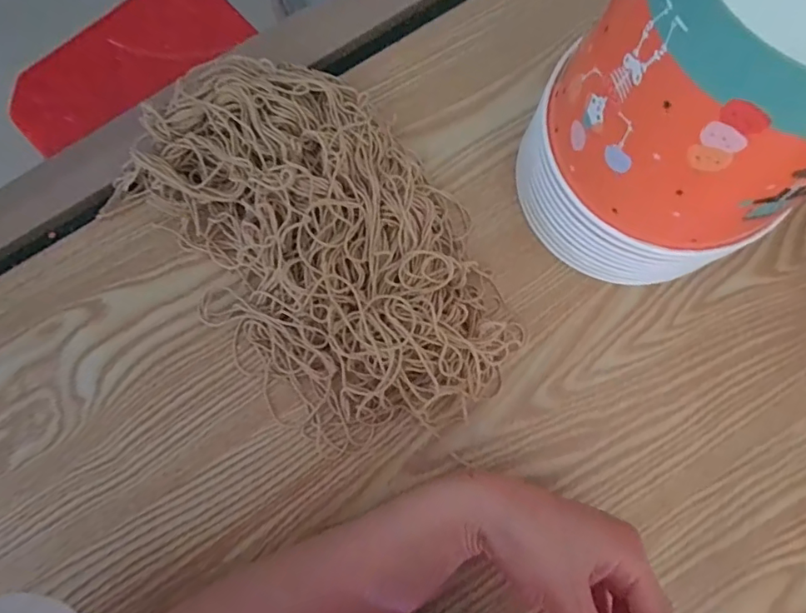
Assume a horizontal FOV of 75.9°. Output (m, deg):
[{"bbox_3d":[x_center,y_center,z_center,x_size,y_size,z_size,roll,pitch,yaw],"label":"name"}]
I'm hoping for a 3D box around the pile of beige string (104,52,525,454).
[{"bbox_3d":[-0.054,-0.041,0.350,0.176,0.059,0.279,-36,80,-7],"label":"pile of beige string"}]

